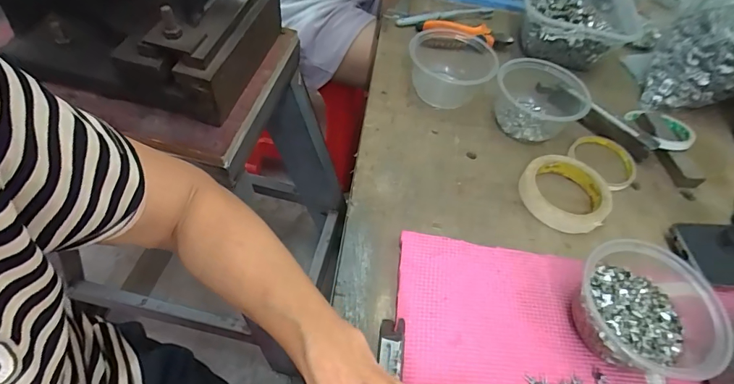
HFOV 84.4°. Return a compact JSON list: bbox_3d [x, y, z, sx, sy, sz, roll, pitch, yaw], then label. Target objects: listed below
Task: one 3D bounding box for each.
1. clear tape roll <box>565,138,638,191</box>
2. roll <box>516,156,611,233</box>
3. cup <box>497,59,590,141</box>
[{"bbox_3d":[0.313,-0.043,0.530,0.082,0.012,0.082,4,53,-6],"label":"clear tape roll"},{"bbox_3d":[0.230,-0.002,0.471,0.097,0.020,0.094,4,53,-6],"label":"roll"},{"bbox_3d":[0.226,-0.120,0.535,0.114,0.059,0.111,4,53,-6],"label":"cup"}]

